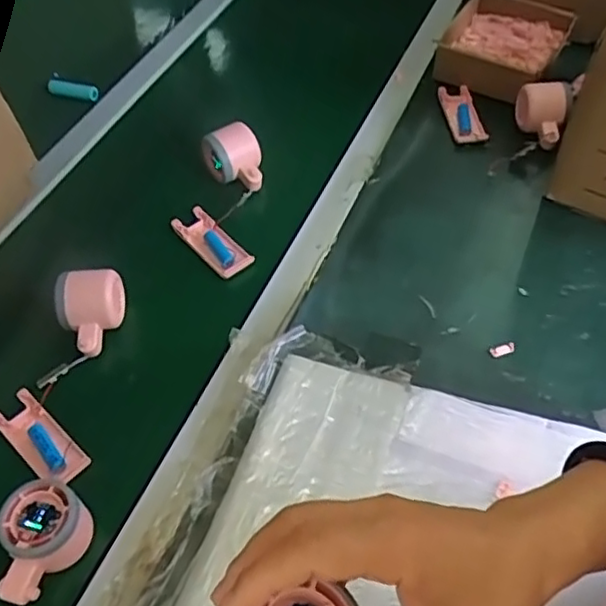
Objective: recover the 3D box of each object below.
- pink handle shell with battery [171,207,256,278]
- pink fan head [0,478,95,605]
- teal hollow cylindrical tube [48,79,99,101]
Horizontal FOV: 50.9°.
[{"bbox_3d":[-0.098,-0.067,0.696,0.039,0.012,0.101,-36,61,-24],"label":"pink handle shell with battery"},{"bbox_3d":[-0.206,0.181,0.488,0.056,0.043,0.080,22,56,16],"label":"pink fan head"},{"bbox_3d":[-0.311,-0.289,0.863,0.070,0.017,0.016,9,53,7],"label":"teal hollow cylindrical tube"}]

